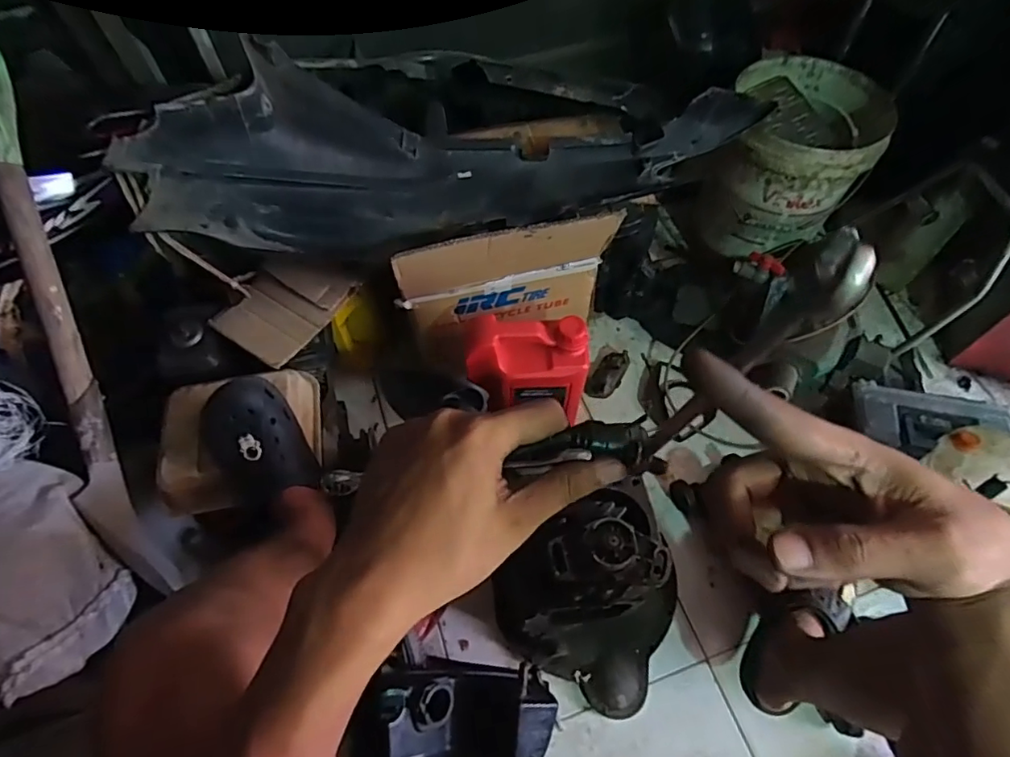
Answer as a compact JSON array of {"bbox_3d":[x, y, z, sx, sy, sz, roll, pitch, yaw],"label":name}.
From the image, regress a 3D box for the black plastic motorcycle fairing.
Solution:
[{"bbox_3d":[-0.056,-0.405,0.880,0.971,0.246,0.323,-22,62,-12],"label":"black plastic motorcycle fairing"}]

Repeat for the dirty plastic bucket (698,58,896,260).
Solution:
[{"bbox_3d":[0.607,-0.459,1.212,0.288,0.313,0.327,17,61,11],"label":"dirty plastic bucket"}]

